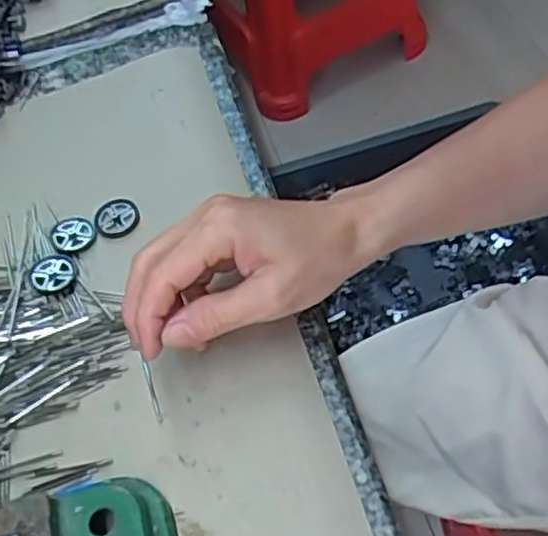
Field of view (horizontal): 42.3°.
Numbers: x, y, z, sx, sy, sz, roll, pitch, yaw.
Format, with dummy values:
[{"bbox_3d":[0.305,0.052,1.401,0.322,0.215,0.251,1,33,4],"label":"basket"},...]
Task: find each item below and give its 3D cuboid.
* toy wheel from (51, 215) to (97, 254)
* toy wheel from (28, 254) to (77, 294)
[{"bbox_3d":[-0.124,-0.021,0.436,0.027,0.005,0.025,-5,55,7],"label":"toy wheel"},{"bbox_3d":[-0.131,0.004,0.419,0.027,0.006,0.025,-5,55,7],"label":"toy wheel"}]

